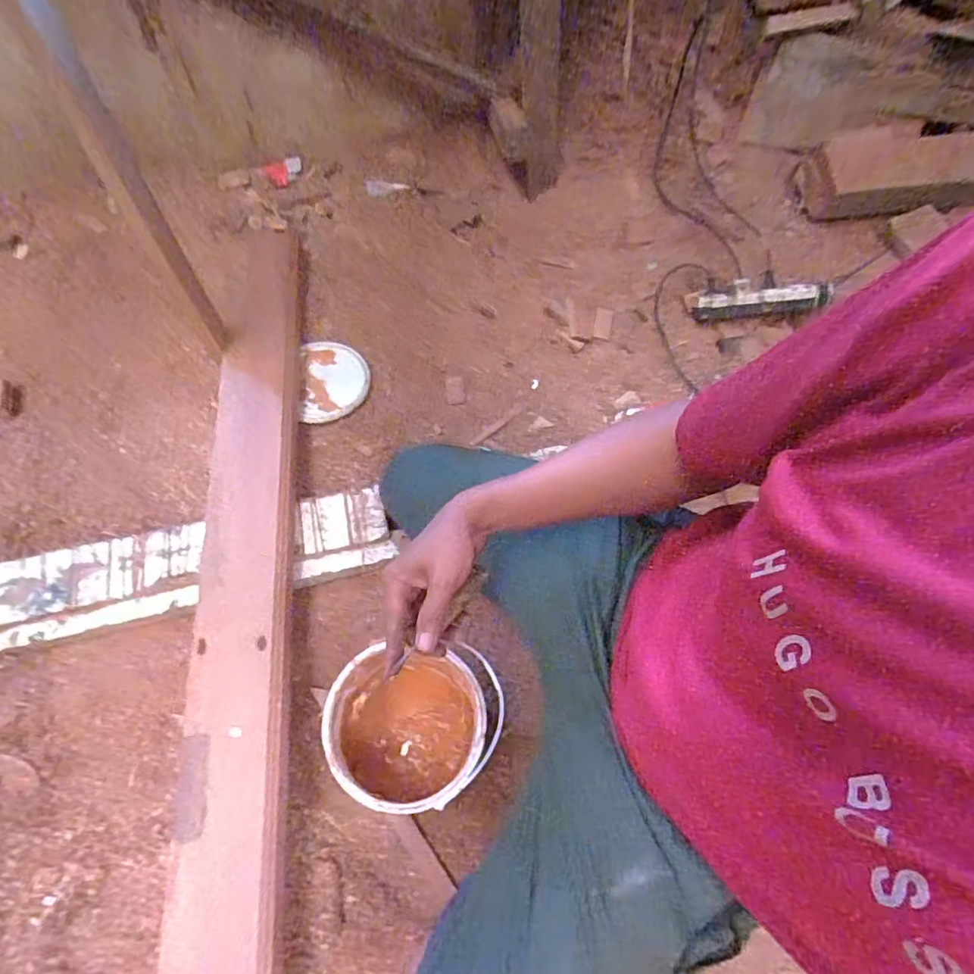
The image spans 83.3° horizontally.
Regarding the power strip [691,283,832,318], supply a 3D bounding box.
[{"bbox_3d":[0.531,-0.370,1.080,0.229,0.029,0.047,-3,64,15],"label":"power strip"}]

